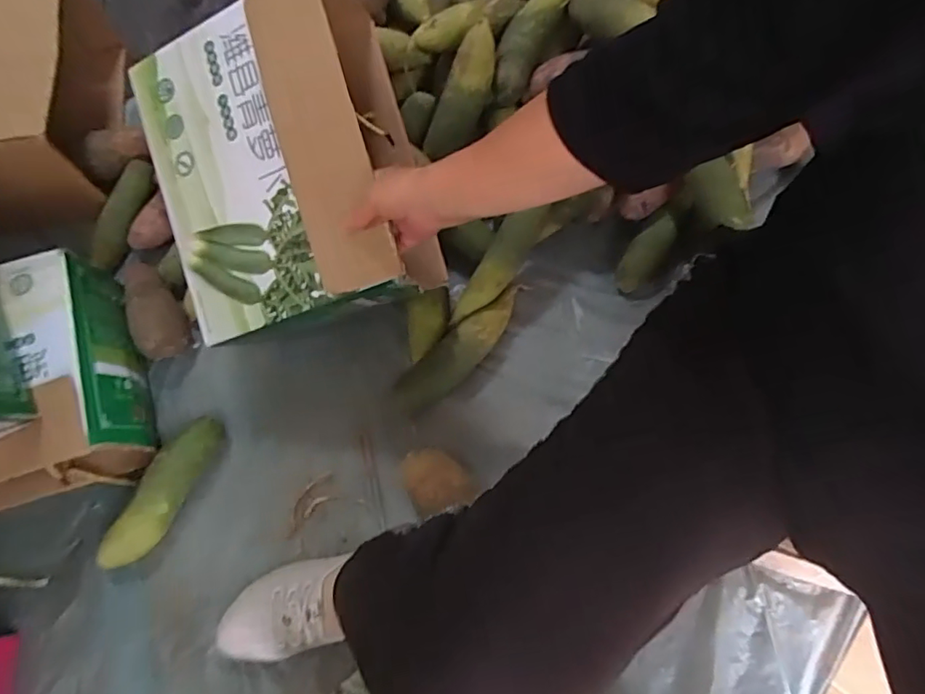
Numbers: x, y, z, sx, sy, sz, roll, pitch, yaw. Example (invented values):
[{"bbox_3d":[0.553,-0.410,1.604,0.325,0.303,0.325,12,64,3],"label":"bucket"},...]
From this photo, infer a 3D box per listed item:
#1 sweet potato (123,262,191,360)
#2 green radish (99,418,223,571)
[{"bbox_3d":[-0.420,-0.060,0.754,0.058,0.061,0.145,-23,70,-6],"label":"sweet potato"},{"bbox_3d":[-0.360,0.177,0.679,0.056,0.047,0.202,22,72,10],"label":"green radish"}]

